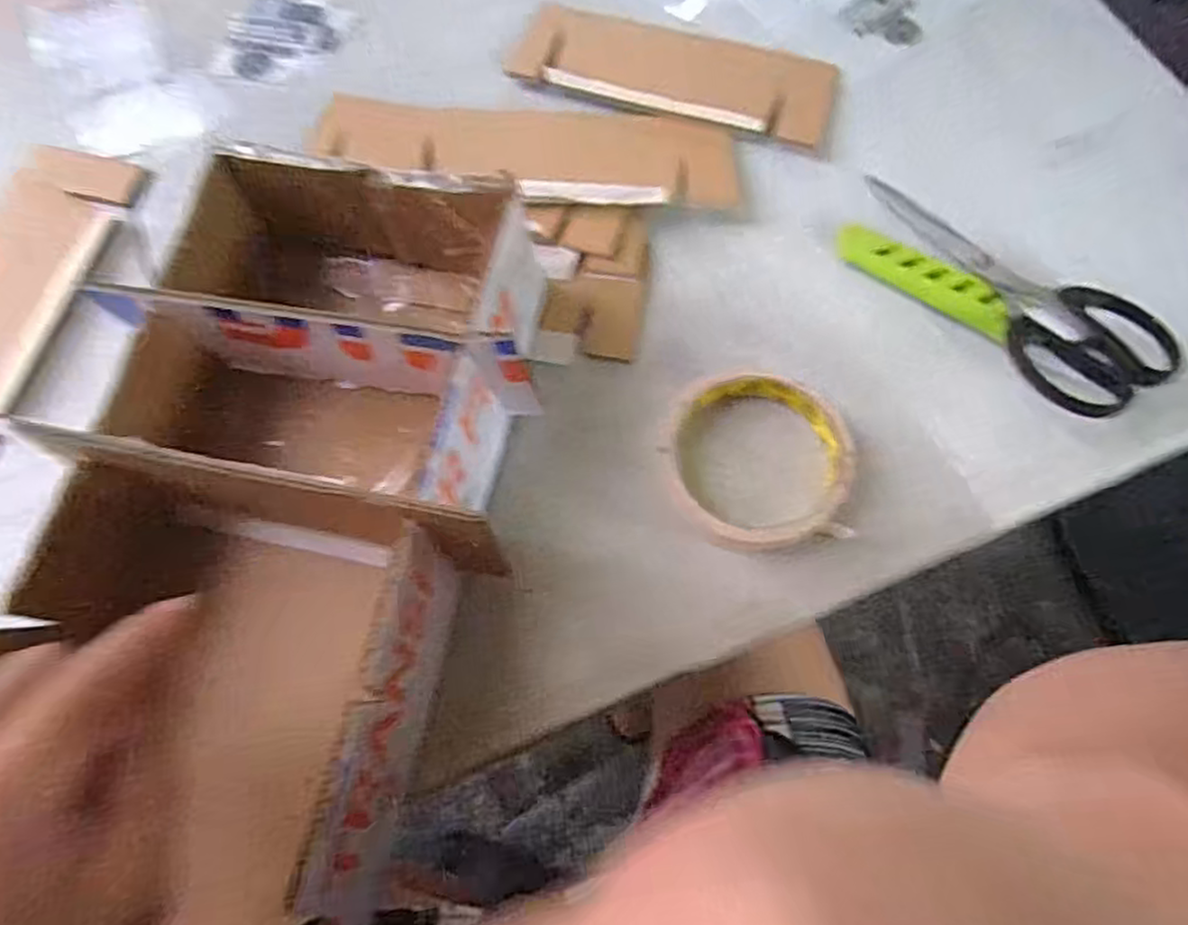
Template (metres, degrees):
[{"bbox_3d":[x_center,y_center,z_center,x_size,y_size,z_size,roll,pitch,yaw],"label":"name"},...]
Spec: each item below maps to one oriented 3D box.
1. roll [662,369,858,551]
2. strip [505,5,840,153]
[{"bbox_3d":[0.082,-0.002,0.350,0.087,0.021,0.079,-3,70,-1],"label":"roll"},{"bbox_3d":[0.050,-0.241,0.438,0.197,0.009,0.067,13,71,1],"label":"strip"}]

